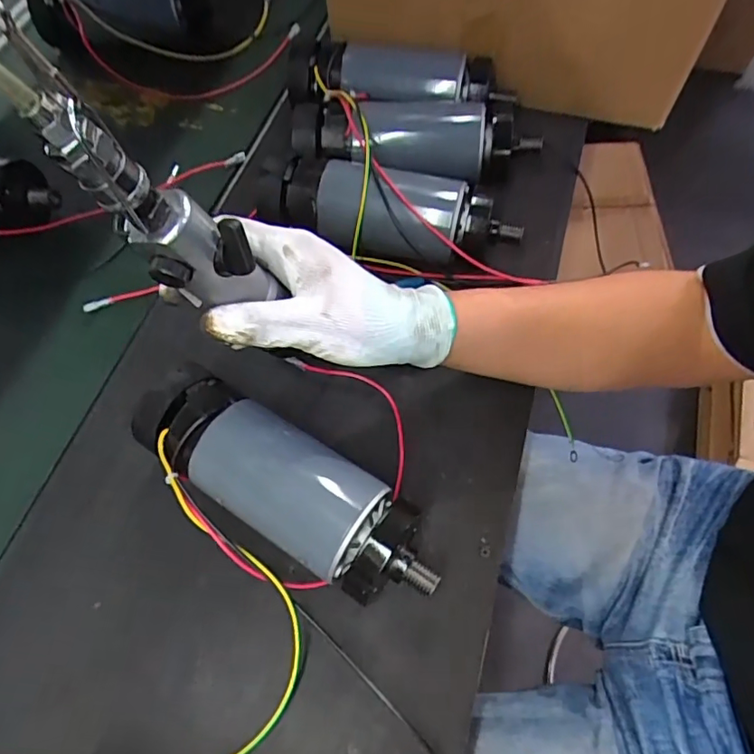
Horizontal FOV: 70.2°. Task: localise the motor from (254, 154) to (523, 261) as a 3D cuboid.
[{"bbox_3d":[0.010,-0.147,0.484,0.230,0.061,0.066,12,63,9],"label":"motor"}]

